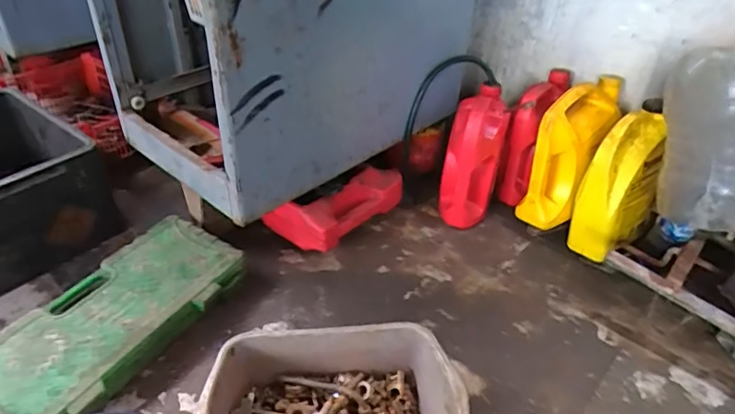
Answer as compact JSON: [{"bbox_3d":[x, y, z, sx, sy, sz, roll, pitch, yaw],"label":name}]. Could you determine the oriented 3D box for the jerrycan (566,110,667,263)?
[{"bbox_3d":[0.509,-0.038,1.069,0.132,0.284,0.101,-21,43,-31],"label":"jerrycan"}]

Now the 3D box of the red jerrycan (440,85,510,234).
[{"bbox_3d":[0.228,-0.094,1.160,0.114,0.296,0.137,13,37,13],"label":"red jerrycan"}]

